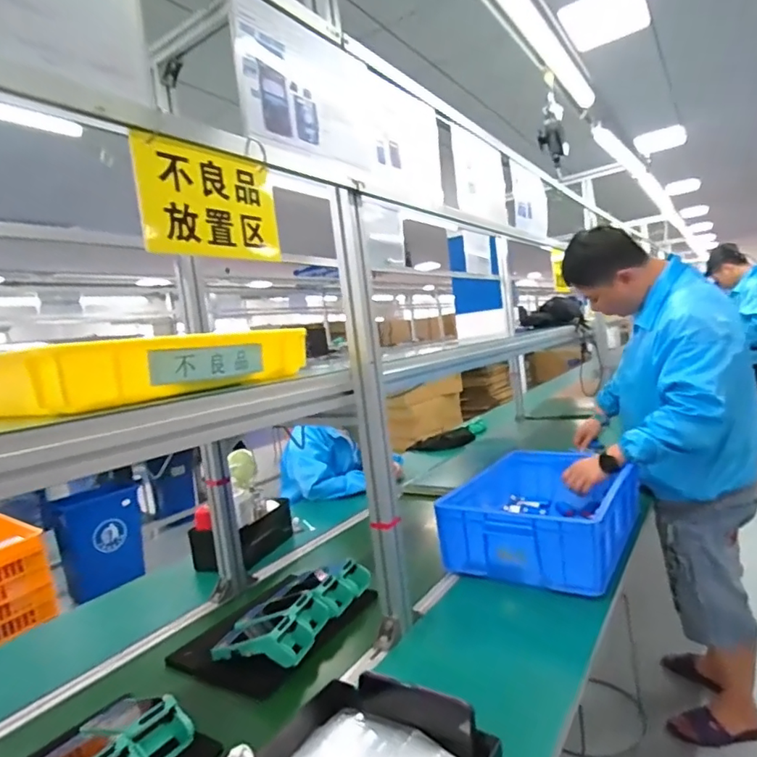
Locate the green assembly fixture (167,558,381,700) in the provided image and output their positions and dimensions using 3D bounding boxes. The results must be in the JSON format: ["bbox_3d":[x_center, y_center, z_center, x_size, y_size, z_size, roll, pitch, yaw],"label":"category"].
[{"bbox_3d":[-0.188,0.455,1.038,0.257,0.073,0.365,-4,6,34],"label":"green assembly fixture"}]

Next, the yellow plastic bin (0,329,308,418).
[{"bbox_3d":[-0.335,-0.015,0.777,0.260,0.071,0.414,-5,5,26],"label":"yellow plastic bin"}]

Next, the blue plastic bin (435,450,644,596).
[{"bbox_3d":[0.422,0.319,1.276,0.354,0.173,0.552,-4,6,33],"label":"blue plastic bin"}]

